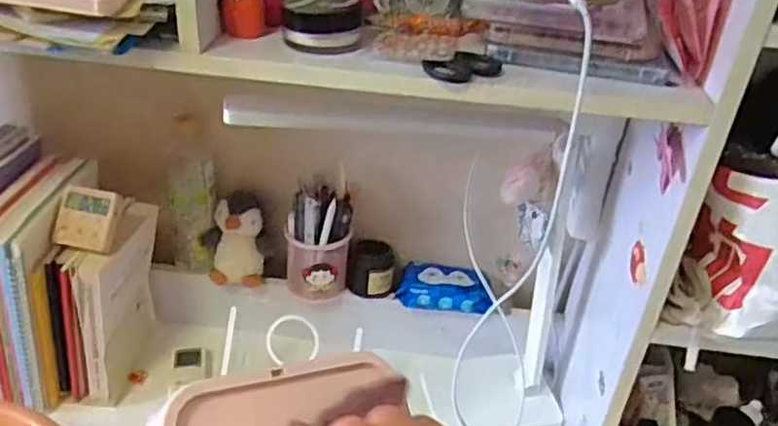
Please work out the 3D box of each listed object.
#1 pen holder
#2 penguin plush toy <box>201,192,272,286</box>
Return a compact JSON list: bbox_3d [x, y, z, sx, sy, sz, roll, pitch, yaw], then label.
[{"bbox_3d":[-0.092,0.037,0.890,0.084,0.154,0.073,0,33,-7],"label":"pen holder"},{"bbox_3d":[-0.204,0.033,0.897,0.084,0.126,0.053,-5,34,-15],"label":"penguin plush toy"}]

